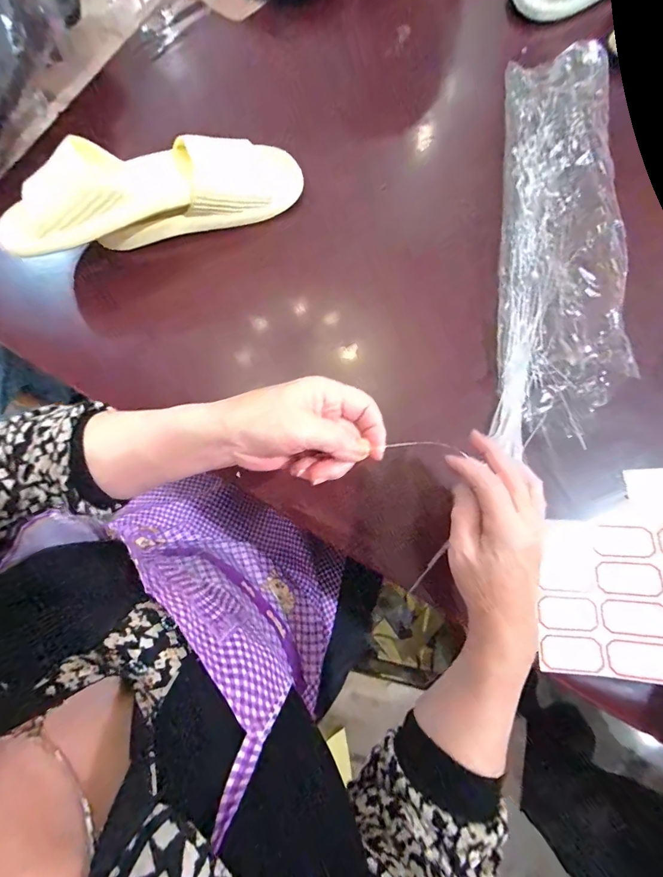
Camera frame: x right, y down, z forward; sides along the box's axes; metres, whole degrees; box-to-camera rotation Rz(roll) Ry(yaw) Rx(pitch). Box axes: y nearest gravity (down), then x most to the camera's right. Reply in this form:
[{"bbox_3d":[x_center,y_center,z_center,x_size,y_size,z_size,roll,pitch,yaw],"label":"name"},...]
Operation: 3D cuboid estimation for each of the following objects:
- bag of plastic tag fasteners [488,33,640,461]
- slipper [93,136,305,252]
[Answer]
[{"bbox_3d":[0.260,-0.236,0.426,0.120,0.048,0.504,5,78,14],"label":"bag of plastic tag fasteners"},{"bbox_3d":[-0.159,-0.301,0.456,0.236,0.047,0.090,-17,78,-3],"label":"slipper"}]

